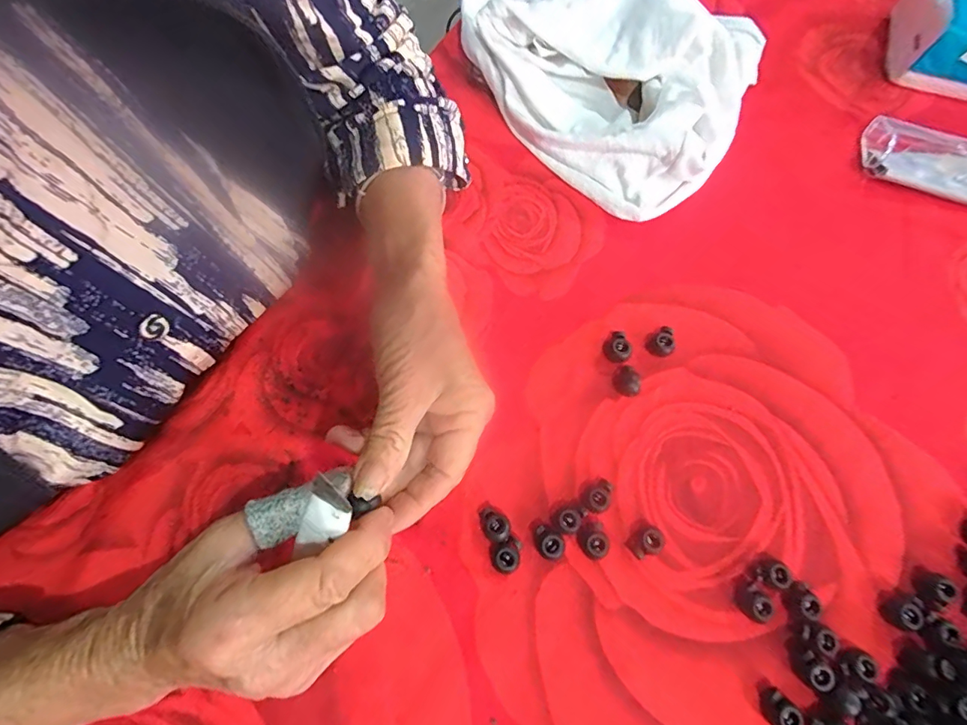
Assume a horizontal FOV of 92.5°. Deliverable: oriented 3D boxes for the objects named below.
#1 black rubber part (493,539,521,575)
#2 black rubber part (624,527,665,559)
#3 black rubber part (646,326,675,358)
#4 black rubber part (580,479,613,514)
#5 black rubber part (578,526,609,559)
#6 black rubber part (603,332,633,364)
[{"bbox_3d":[0.013,0.106,0.253,0.014,0.011,0.017,7,71,2],"label":"black rubber part"},{"bbox_3d":[0.090,0.100,0.257,0.018,0.013,0.012,-37,75,-12],"label":"black rubber part"},{"bbox_3d":[0.114,-0.012,0.296,0.016,0.012,0.016,-38,75,-13],"label":"black rubber part"},{"bbox_3d":[0.065,0.077,0.266,0.014,0.011,0.019,34,74,10],"label":"black rubber part"},{"bbox_3d":[0.061,0.101,0.257,0.016,0.012,0.015,0,71,-1],"label":"black rubber part"},{"bbox_3d":[0.085,-0.009,0.294,0.013,0.013,0.019,-14,72,-6],"label":"black rubber part"}]

